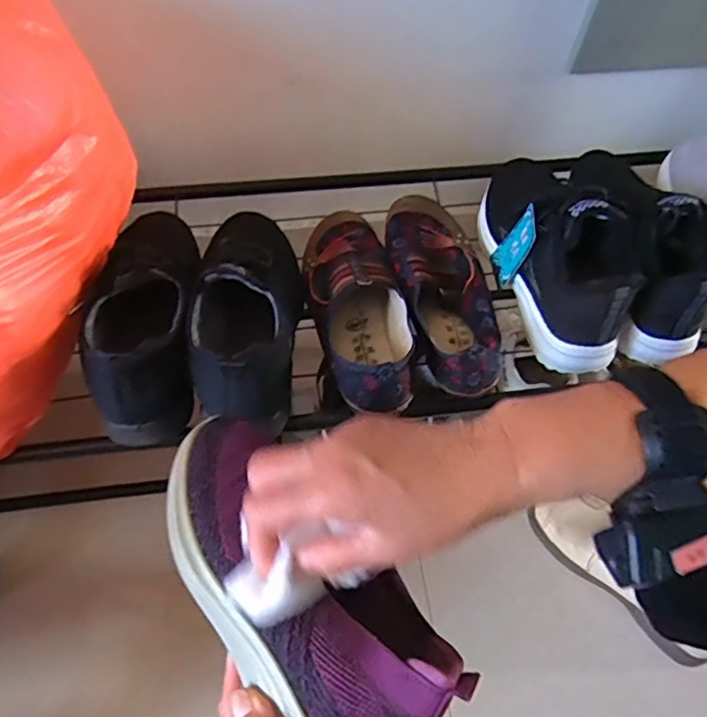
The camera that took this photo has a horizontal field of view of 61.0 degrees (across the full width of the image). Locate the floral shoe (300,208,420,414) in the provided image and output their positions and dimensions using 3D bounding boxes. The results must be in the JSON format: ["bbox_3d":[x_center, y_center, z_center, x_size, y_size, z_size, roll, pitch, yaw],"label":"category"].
[{"bbox_3d":[0.002,-0.056,0.559,0.080,0.062,0.222,-9,61,-8],"label":"floral shoe"}]

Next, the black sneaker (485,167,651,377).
[{"bbox_3d":[0.192,-0.120,0.576,0.093,0.110,0.249,-16,63,-11],"label":"black sneaker"}]

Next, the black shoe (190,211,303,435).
[{"bbox_3d":[-0.088,-0.050,0.530,0.096,0.090,0.213,3,60,-1],"label":"black shoe"}]

